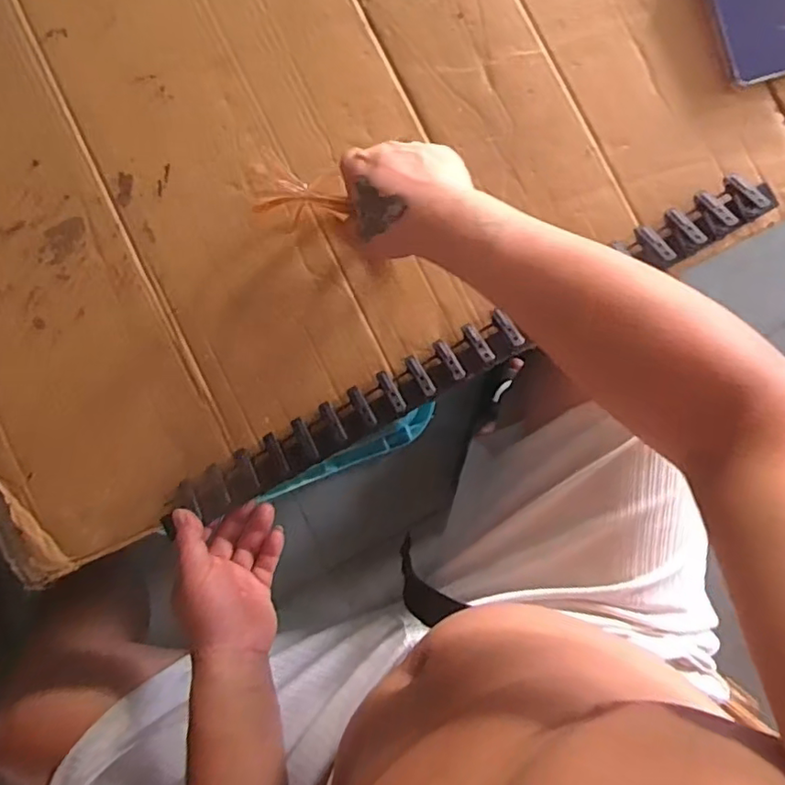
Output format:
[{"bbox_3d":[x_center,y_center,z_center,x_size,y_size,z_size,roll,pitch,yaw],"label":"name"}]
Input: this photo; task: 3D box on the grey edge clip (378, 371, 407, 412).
[{"bbox_3d":[-0.002,-0.002,0.509,0.010,0.011,0.046,-31,62,2],"label":"grey edge clip"}]

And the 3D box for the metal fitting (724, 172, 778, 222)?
[{"bbox_3d":[0.300,-0.169,0.491,0.035,0.023,0.041,-27,86,3],"label":"metal fitting"}]

